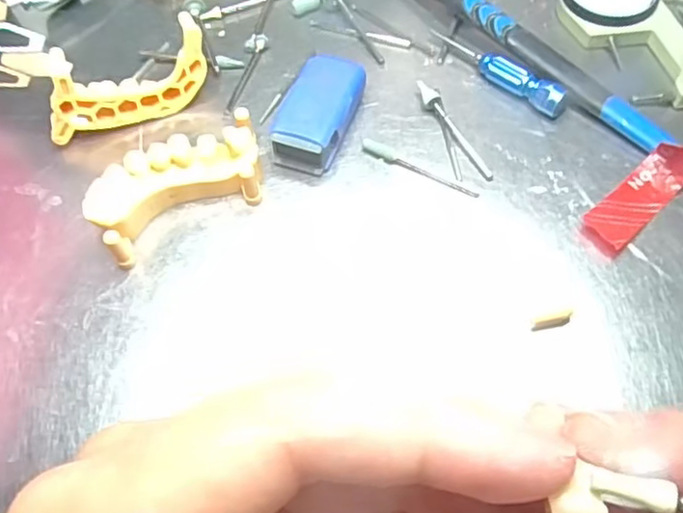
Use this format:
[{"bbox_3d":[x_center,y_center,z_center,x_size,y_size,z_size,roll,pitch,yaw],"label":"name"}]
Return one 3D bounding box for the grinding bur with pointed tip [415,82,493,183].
[{"bbox_3d":[0.042,-0.047,0.231,0.006,0.006,0.047,-29,63,-13],"label":"grinding bur with pointed tip"}]

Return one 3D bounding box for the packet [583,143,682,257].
[{"bbox_3d":[0.099,-0.020,0.211,0.047,0.010,0.016,-39,66,-18],"label":"packet"}]

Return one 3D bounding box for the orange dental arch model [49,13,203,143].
[{"bbox_3d":[-0.079,-0.064,0.232,0.061,0.033,0.015,-24,62,-11],"label":"orange dental arch model"}]

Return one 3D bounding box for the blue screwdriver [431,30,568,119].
[{"bbox_3d":[0.059,-0.073,0.243,0.062,0.010,0.009,39,69,22],"label":"blue screwdriver"}]

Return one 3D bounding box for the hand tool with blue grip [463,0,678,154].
[{"bbox_3d":[0.088,-0.064,0.234,0.012,0.014,0.111,-38,66,-17],"label":"hand tool with blue grip"}]

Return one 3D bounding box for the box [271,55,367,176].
[{"bbox_3d":[-0.008,-0.052,0.230,0.023,0.017,0.046,17,63,12],"label":"box"}]

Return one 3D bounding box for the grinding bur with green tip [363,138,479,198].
[{"bbox_3d":[0.028,-0.032,0.224,0.045,0.004,0.005,28,66,17],"label":"grinding bur with green tip"}]

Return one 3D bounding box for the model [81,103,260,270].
[{"bbox_3d":[-0.055,-0.024,0.215,0.060,0.020,0.028,-29,63,-13],"label":"model"}]

